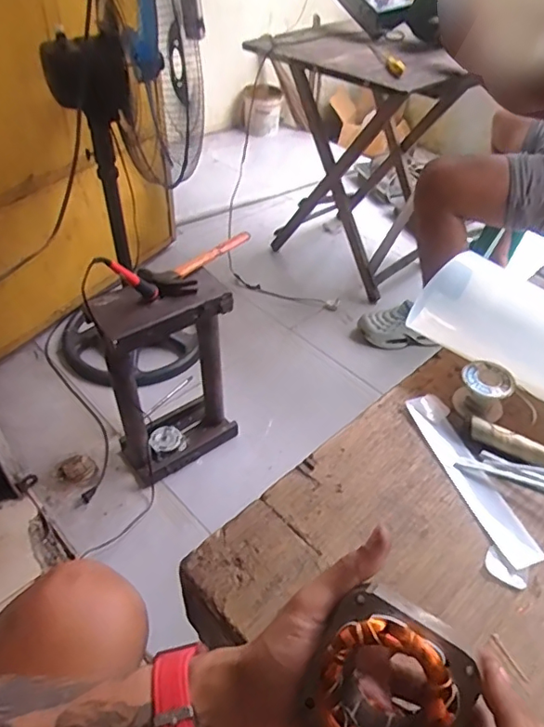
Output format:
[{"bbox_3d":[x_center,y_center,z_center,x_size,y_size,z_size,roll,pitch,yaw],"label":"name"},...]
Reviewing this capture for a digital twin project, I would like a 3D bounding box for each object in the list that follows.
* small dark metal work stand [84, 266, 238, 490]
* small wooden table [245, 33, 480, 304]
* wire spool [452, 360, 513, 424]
[{"bbox_3d":[-0.218,0.040,1.136,0.250,0.459,0.135,-29,52,-28],"label":"small dark metal work stand"},{"bbox_3d":[0.245,-0.629,1.623,0.594,0.711,0.574,19,47,17],"label":"small wooden table"},{"bbox_3d":[0.213,0.029,0.533,0.051,0.045,0.045,19,47,17],"label":"wire spool"}]

